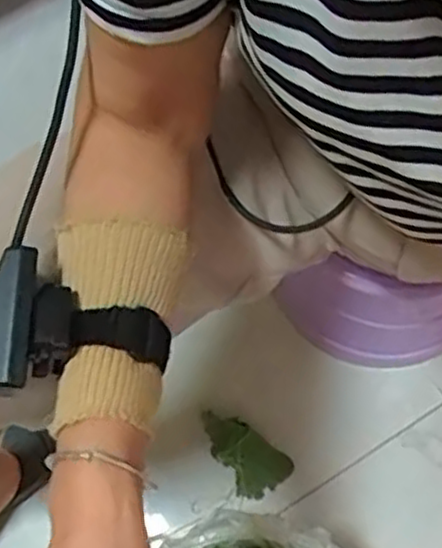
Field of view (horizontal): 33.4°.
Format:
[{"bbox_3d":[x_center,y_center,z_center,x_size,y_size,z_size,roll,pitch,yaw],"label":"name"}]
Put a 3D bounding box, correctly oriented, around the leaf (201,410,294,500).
[{"bbox_3d":[0.018,0.185,0.761,0.103,0.026,0.058,36,74,15],"label":"leaf"}]

